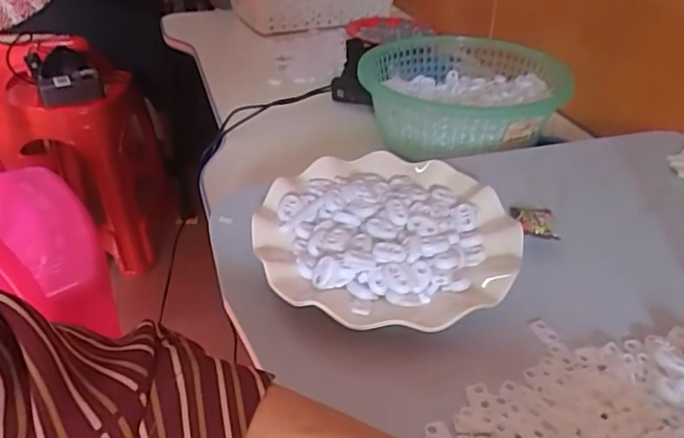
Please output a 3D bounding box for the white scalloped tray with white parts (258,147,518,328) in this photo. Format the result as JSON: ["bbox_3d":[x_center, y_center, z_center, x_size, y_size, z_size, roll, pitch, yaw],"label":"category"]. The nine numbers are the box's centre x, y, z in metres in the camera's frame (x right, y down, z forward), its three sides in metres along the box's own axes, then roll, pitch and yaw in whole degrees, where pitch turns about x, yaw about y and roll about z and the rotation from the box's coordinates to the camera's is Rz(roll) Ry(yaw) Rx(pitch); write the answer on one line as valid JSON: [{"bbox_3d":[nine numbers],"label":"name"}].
[{"bbox_3d":[0.032,0.012,0.402,0.170,0.031,0.172,24,41,30],"label":"white scalloped tray with white parts"}]

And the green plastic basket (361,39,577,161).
[{"bbox_3d":[0.131,-0.139,0.641,0.178,0.076,0.200,-12,37,-18],"label":"green plastic basket"}]

